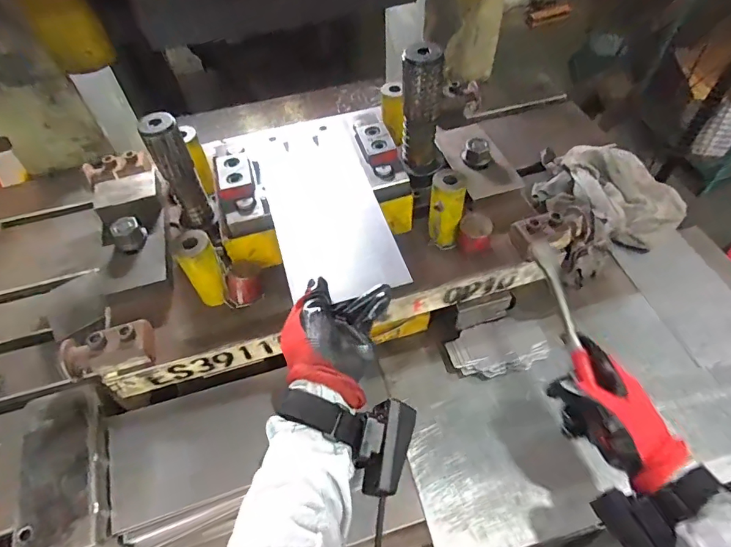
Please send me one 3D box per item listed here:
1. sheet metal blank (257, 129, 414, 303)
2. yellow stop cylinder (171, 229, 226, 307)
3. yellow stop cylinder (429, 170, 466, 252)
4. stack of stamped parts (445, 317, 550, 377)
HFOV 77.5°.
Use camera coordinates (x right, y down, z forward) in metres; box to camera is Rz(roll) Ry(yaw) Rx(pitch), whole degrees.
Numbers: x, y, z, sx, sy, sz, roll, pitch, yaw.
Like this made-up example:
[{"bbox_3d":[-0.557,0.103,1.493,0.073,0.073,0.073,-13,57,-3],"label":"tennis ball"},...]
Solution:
[{"bbox_3d":[-0.048,-0.076,0.529,0.120,0.009,0.257,-16,54,-7],"label":"sheet metal blank"},{"bbox_3d":[-0.184,-0.004,0.521,0.039,0.095,0.037,-2,52,3],"label":"yellow stop cylinder"},{"bbox_3d":[0.100,-0.078,0.563,0.038,0.100,0.042,4,53,7],"label":"yellow stop cylinder"},{"bbox_3d":[0.179,0.101,0.623,0.133,0.029,0.076,-17,53,-9],"label":"stack of stamped parts"}]

